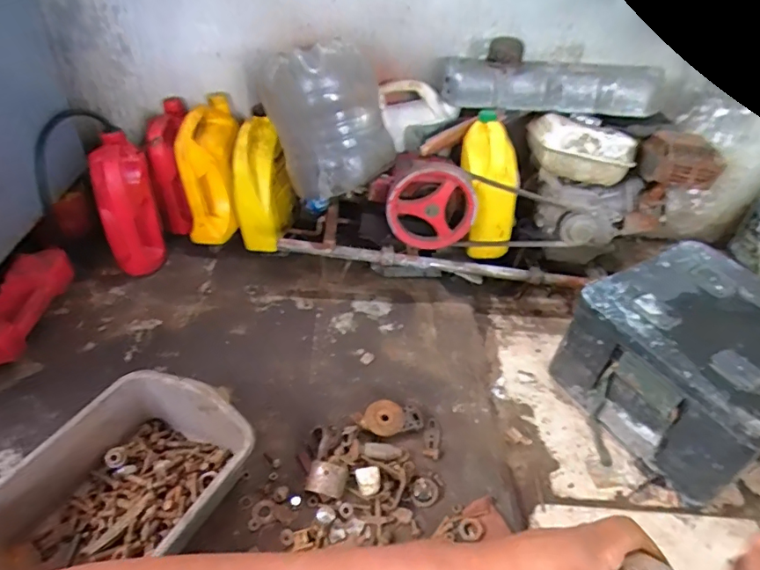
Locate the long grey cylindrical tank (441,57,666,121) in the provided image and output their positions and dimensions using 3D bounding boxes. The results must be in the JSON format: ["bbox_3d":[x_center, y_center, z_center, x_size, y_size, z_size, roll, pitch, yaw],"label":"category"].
[{"bbox_3d":[0.360,-0.412,1.072,0.452,0.102,0.074,9,41,5],"label":"long grey cylindrical tank"}]

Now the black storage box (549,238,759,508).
[{"bbox_3d":[0.598,0.152,0.976,0.346,0.243,0.361,-19,46,-26],"label":"black storage box"}]

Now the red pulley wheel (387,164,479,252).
[{"bbox_3d":[0.110,-0.153,1.074,0.187,0.203,0.033,1,41,-5],"label":"red pulley wheel"}]

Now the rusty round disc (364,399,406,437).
[{"bbox_3d":[0.012,0.240,0.929,0.070,0.008,0.081,36,48,23],"label":"rusty round disc"}]

